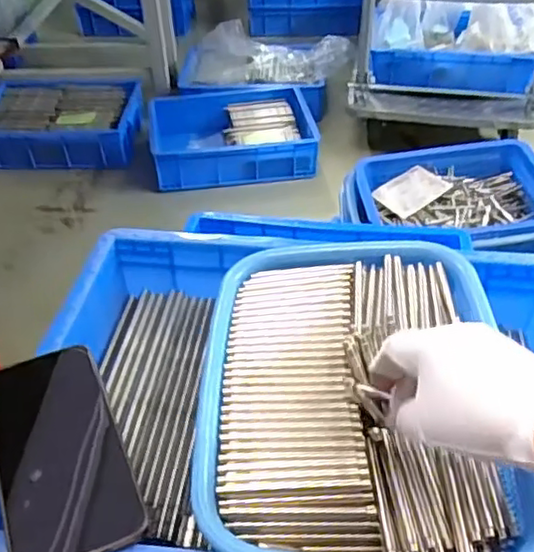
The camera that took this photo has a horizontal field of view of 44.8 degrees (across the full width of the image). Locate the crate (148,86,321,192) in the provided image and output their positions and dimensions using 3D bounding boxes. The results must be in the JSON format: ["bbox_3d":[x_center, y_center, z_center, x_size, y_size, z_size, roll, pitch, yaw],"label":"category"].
[{"bbox_3d":[-0.095,-0.363,1.689,0.418,0.111,0.324,-5,41,-5],"label":"crate"}]

